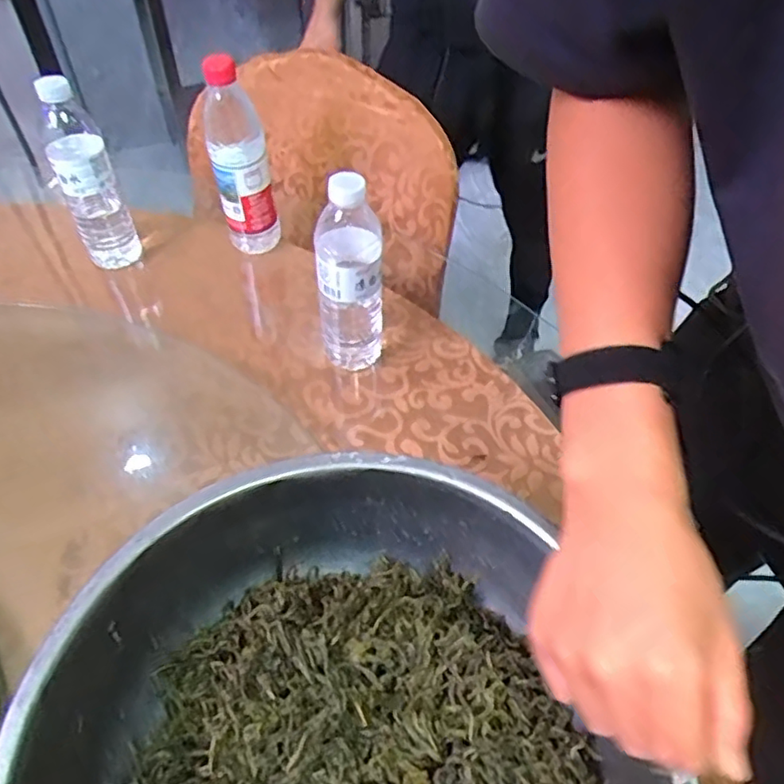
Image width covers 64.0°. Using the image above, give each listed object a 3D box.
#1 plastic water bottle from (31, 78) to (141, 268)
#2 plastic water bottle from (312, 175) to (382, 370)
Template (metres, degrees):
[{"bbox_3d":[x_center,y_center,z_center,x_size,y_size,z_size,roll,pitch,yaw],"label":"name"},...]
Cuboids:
[{"bbox_3d":[-0.345,-0.242,0.710,0.061,0.205,0.060,-20,54,-17],"label":"plastic water bottle"},{"bbox_3d":[-0.040,-0.111,0.616,0.065,0.219,0.067,0,51,-2],"label":"plastic water bottle"}]

